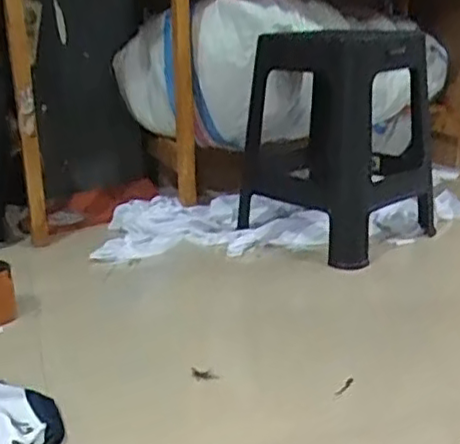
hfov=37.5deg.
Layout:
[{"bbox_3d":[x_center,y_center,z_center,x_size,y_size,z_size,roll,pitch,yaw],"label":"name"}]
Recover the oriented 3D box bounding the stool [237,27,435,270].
[{"bbox_3d":[0.247,-0.196,1.606,0.359,0.491,0.381,-16,24,-40],"label":"stool"}]

